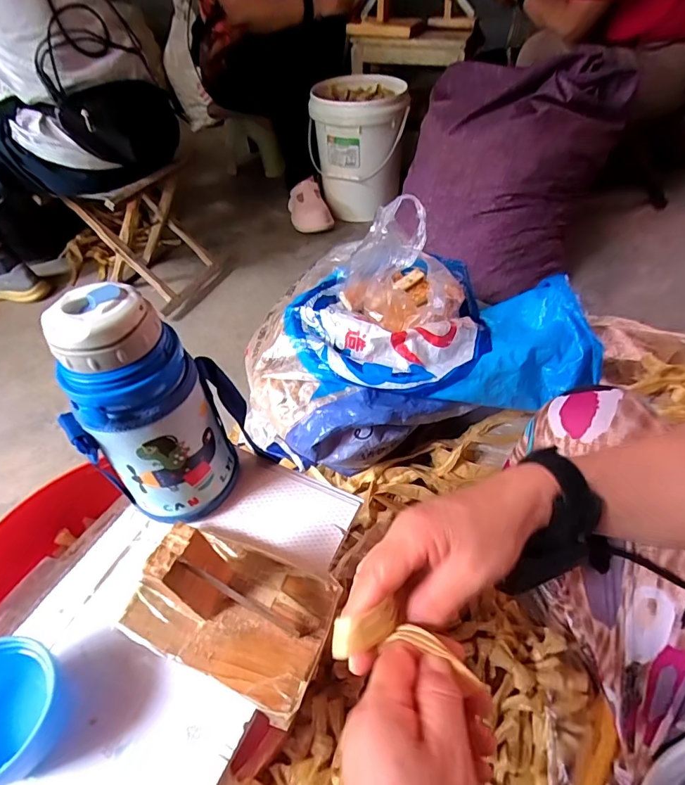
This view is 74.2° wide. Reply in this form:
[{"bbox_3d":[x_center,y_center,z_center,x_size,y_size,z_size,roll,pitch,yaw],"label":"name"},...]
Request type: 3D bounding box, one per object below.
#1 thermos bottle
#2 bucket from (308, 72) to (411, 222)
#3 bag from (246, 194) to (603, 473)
[{"bbox_3d":[-0.133,0.017,0.335,0.091,0.185,0.091,8,50,10],"label":"thermos bottle"},{"bbox_3d":[0.053,-0.770,1.437,0.278,0.353,0.309,0,49,3],"label":"bucket"},{"bbox_3d":[0.098,-0.136,0.732,0.523,0.278,0.343,-11,50,-6],"label":"bag"}]

